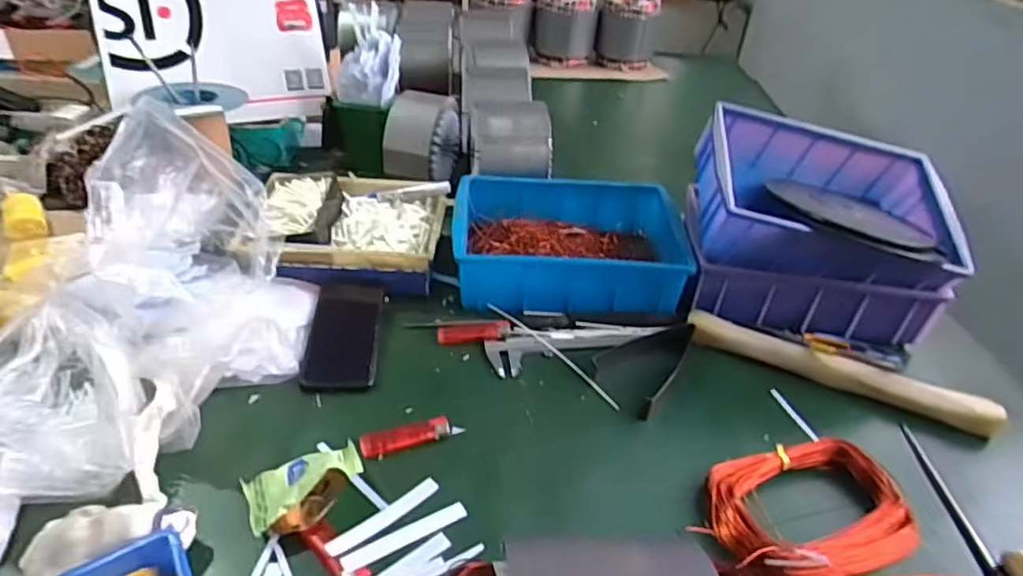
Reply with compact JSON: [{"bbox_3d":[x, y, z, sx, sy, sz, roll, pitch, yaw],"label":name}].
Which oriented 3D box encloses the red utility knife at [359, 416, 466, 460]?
[{"bbox_3d":[-0.095,0.139,0.592,0.095,0.011,0.026,-10,39,-19],"label":"red utility knife"}]

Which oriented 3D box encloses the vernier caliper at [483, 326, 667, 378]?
[{"bbox_3d":[0.077,0.061,0.721,0.211,0.020,0.061,-9,39,-18],"label":"vernier caliper"}]

